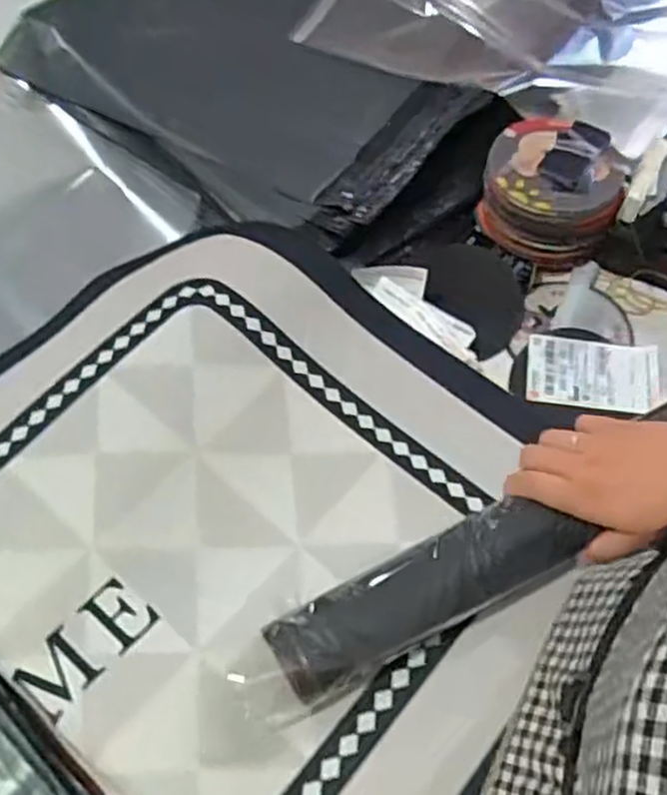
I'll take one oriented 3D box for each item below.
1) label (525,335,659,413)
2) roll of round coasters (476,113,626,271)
[{"bbox_3d":[0.269,-0.025,0.781,0.133,0.011,0.089,8,59,7],"label":"label"},{"bbox_3d":[0.236,-0.230,0.832,0.136,0.092,0.137,-1,58,1],"label":"roll of round coasters"}]

